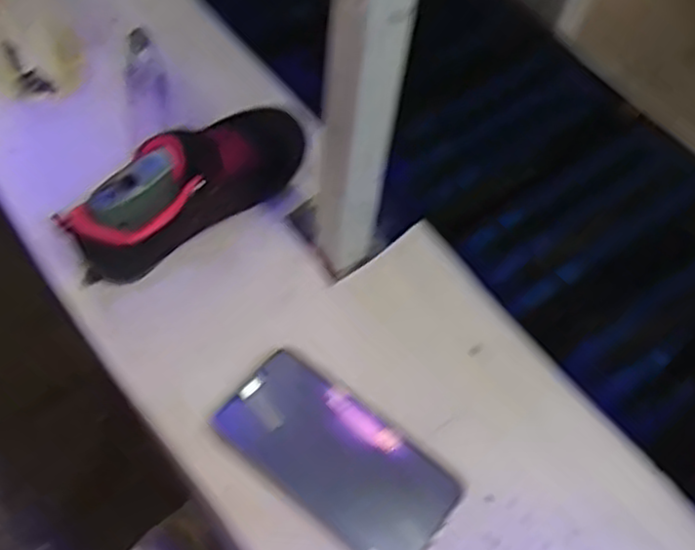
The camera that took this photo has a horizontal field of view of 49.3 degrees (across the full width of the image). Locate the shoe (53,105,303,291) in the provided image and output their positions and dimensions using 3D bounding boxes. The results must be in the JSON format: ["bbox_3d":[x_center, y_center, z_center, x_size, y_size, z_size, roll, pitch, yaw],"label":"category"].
[{"bbox_3d":[-0.111,-0.067,0.558,0.059,0.088,0.192,41,64,17],"label":"shoe"}]

